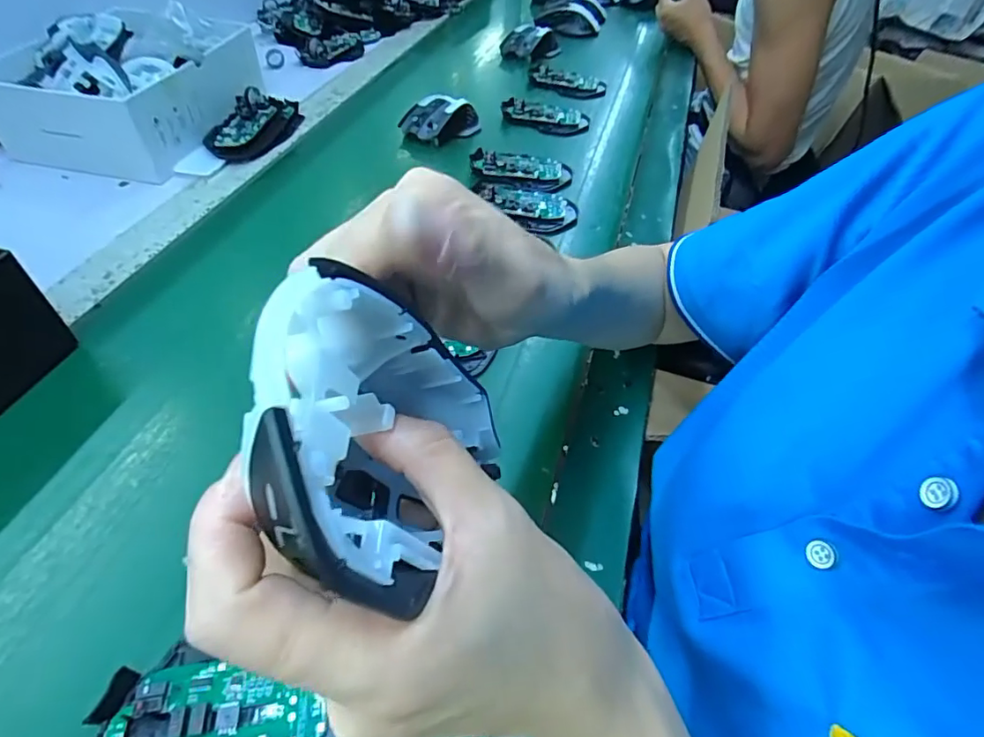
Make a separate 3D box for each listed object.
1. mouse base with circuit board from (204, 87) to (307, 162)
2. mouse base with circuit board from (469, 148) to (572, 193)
[{"bbox_3d":[-0.278,-0.297,0.635,0.074,0.039,0.152,17,52,13],"label":"mouse base with circuit board"},{"bbox_3d":[0.033,-0.226,0.606,0.112,0.016,0.067,7,50,5],"label":"mouse base with circuit board"}]

